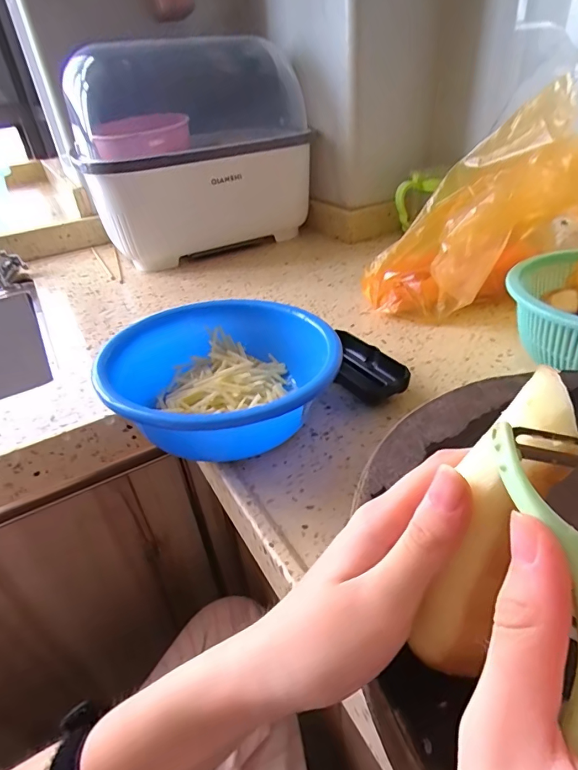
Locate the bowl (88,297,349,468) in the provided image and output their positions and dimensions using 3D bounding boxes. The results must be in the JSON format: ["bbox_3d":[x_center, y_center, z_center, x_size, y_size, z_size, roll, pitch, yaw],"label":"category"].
[{"bbox_3d":[-0.054,-0.003,0.383,0.167,0.073,0.189,-18,37,-17],"label":"bowl"}]

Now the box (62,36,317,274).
[{"bbox_3d":[-0.148,-0.398,0.760,0.375,0.299,0.299,-16,37,-14],"label":"box"}]

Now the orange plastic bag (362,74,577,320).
[{"bbox_3d":[0.215,-0.164,0.456,0.259,0.211,0.121,16,40,27],"label":"orange plastic bag"}]

